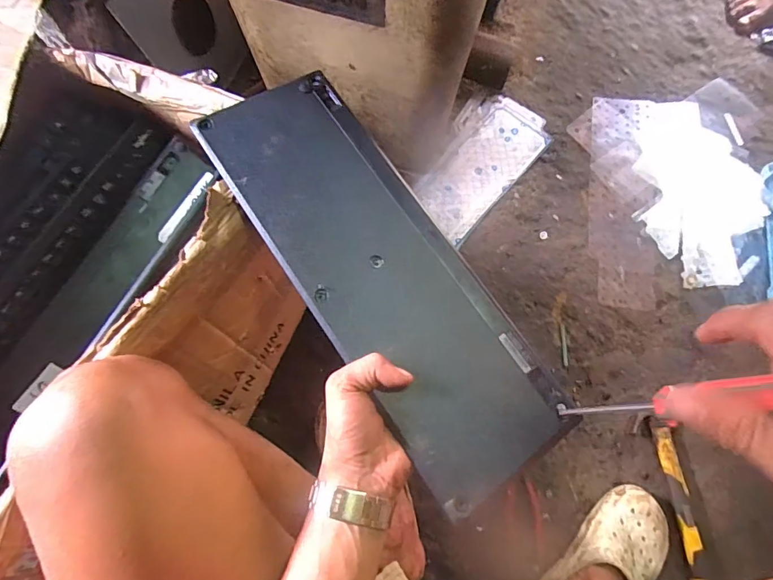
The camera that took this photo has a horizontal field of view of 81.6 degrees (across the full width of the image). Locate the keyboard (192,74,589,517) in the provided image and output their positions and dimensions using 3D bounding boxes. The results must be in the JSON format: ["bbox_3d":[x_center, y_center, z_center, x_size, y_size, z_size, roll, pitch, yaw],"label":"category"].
[{"bbox_3d":[-0.006,-0.021,0.392,0.135,0.022,0.393,-33,79,-10],"label":"keyboard"}]

